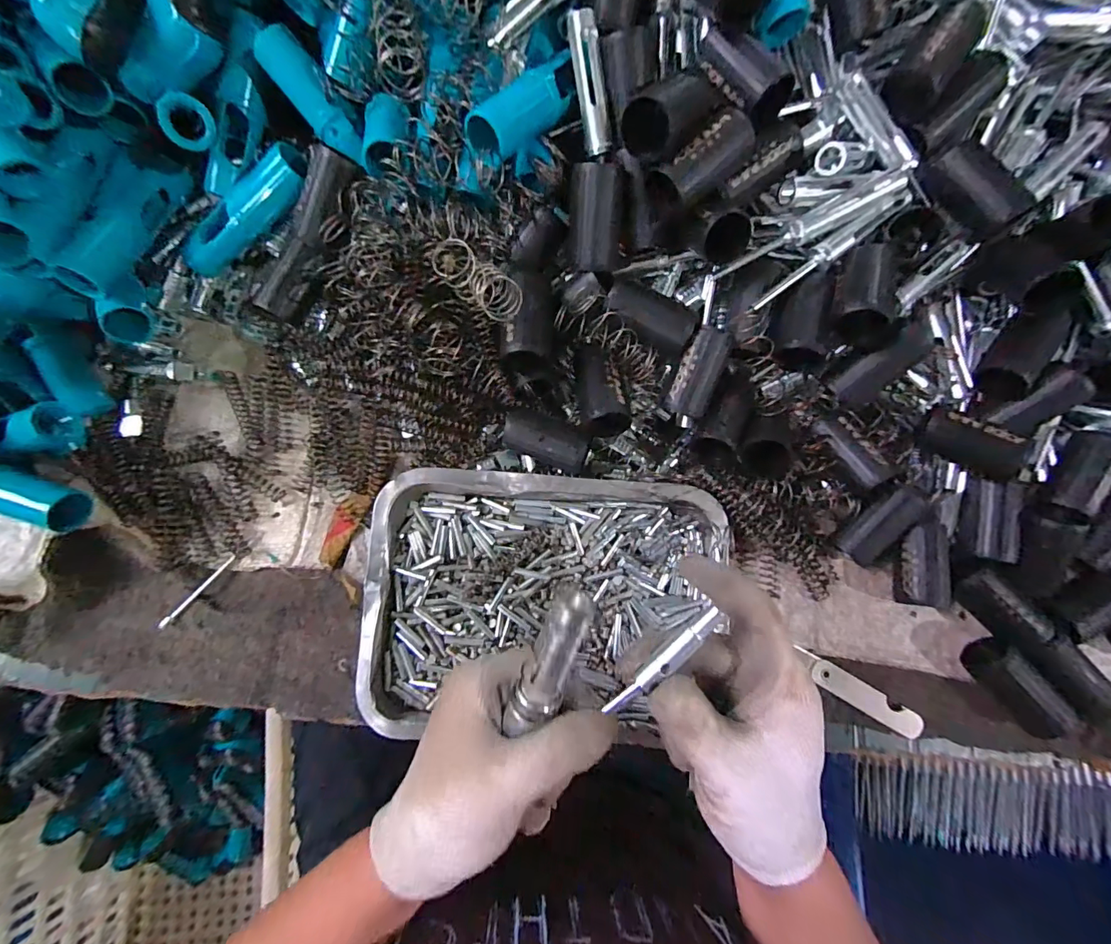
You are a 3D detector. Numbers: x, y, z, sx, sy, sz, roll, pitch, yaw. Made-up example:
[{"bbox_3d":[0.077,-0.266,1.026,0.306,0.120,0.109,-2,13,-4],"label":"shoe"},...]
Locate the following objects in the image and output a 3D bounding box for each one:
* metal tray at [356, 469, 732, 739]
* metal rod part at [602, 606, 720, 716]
[{"bbox_3d":[-0.006,0.091,0.340,0.250,0.030,0.175,2,78,-1],"label":"metal tray"},{"bbox_3d":[0.050,0.088,0.215,0.067,0.004,0.008,-43,82,2],"label":"metal rod part"}]

